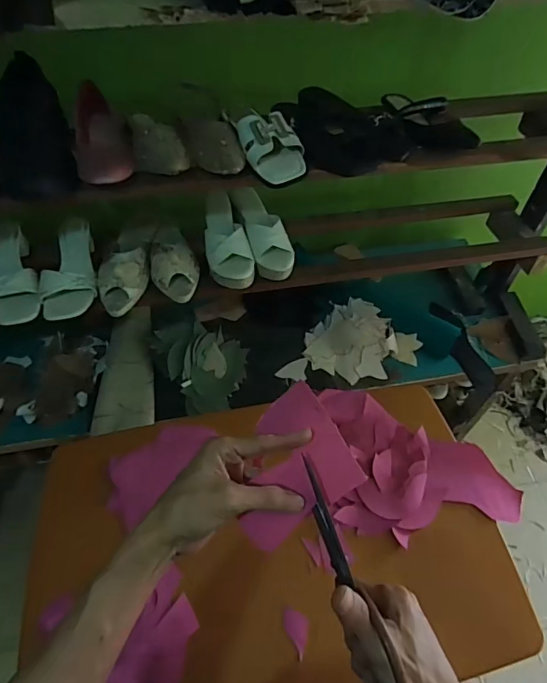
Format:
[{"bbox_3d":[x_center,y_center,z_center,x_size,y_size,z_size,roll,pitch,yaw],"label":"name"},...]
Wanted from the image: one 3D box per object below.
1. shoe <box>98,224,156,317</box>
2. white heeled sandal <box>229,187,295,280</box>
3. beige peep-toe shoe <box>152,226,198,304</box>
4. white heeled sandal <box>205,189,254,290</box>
[{"bbox_3d":[-0.278,-0.160,0.862,0.084,0.055,0.240,-1,53,-1],"label":"shoe"},{"bbox_3d":[-0.017,-0.216,0.900,0.081,0.071,0.197,-14,54,-11],"label":"white heeled sandal"},{"bbox_3d":[-0.199,-0.168,0.877,0.086,0.059,0.215,-16,55,-13],"label":"beige peep-toe shoe"},{"bbox_3d":[-0.089,-0.197,0.881,0.086,0.063,0.206,-6,53,-6],"label":"white heeled sandal"}]

